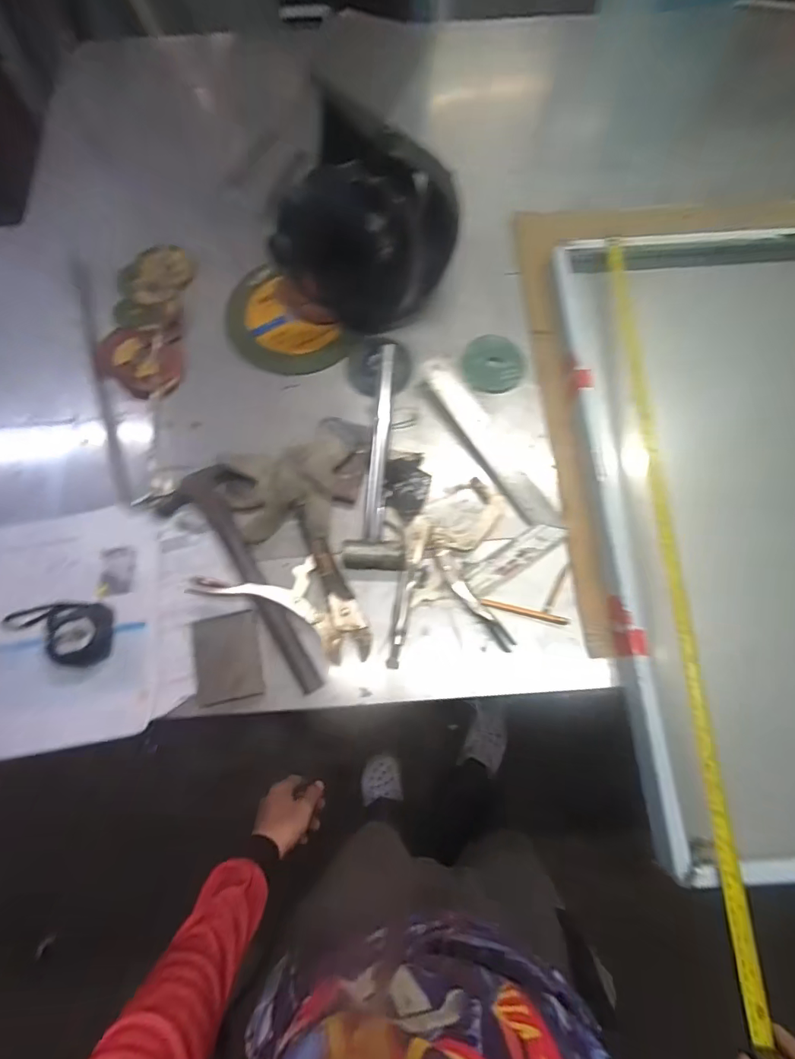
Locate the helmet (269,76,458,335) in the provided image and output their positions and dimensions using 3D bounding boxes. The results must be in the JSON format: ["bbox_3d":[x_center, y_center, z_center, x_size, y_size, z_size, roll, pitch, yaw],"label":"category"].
[{"bbox_3d":[-0.029,-0.428,0.635,0.213,0.200,0.240,15,75,3],"label":"helmet"}]

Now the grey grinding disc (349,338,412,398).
[{"bbox_3d":[-0.025,-0.233,0.685,0.088,0.012,0.092,-1,73,2],"label":"grey grinding disc"}]

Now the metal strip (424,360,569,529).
[{"bbox_3d":[0.121,-0.112,0.637,0.051,0.032,0.276,-35,78,-10],"label":"metal strip"}]

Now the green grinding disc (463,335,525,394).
[{"bbox_3d":[0.138,-0.240,0.693,0.091,0.011,0.084,-1,73,2],"label":"green grinding disc"}]

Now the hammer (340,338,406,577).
[{"bbox_3d":[-0.008,-0.098,0.620,0.074,0.033,0.309,8,75,2],"label":"hammer"}]

